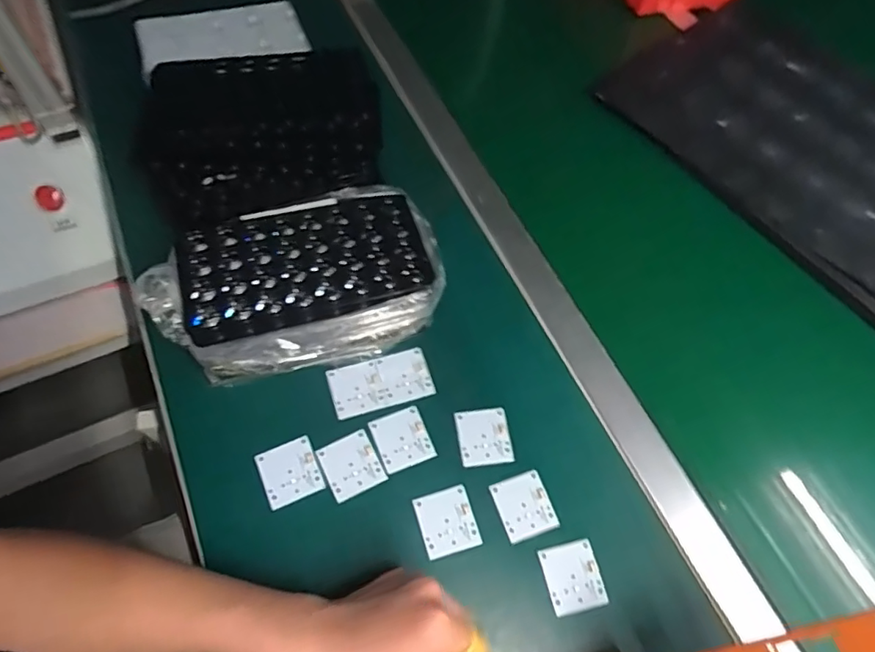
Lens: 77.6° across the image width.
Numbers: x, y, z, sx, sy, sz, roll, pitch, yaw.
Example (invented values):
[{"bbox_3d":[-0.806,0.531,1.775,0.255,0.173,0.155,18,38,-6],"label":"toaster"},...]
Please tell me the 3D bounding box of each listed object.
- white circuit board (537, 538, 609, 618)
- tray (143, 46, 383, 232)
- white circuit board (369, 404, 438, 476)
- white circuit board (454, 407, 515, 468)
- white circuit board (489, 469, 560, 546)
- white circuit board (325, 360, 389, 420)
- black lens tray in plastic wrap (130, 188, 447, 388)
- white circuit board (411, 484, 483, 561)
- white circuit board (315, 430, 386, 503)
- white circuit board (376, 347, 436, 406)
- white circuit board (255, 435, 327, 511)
[{"bbox_3d":[0.109,0.201,0.436,0.045,0.005,0.049,-12,63,-10],"label":"white circuit board"},{"bbox_3d":[-0.170,-0.192,0.532,0.226,0.072,0.143,-15,64,-13],"label":"tray"},{"bbox_3d":[-0.031,0.098,0.475,0.046,0.004,0.049,-20,64,-14],"label":"white circuit board"},{"bbox_3d":[0.042,0.098,0.484,0.046,0.005,0.049,-6,62,-7],"label":"white circuit board"},{"bbox_3d":[0.073,0.151,0.457,0.046,0.005,0.049,-17,64,-12],"label":"white circuit board"},{"bbox_3d":[-0.073,0.056,0.493,0.047,0.004,0.046,-15,63,-12],"label":"white circuit board"},{"bbox_3d":[-0.117,-0.032,0.484,0.231,0.094,0.119,-16,63,-12],"label":"black lens tray in plastic wrap"},{"bbox_3d":[0.008,0.160,0.447,0.045,0.004,0.049,-15,63,-11],"label":"white circuit board"},{"bbox_3d":[-0.073,0.117,0.460,0.045,0.004,0.048,-24,65,-16],"label":"white circuit board"},{"bbox_3d":[-0.030,0.046,0.506,0.044,0.005,0.050,-14,64,-15],"label":"white circuit board"},{"bbox_3d":[-0.122,0.122,0.454,0.046,0.004,0.047,-21,65,-14],"label":"white circuit board"}]

